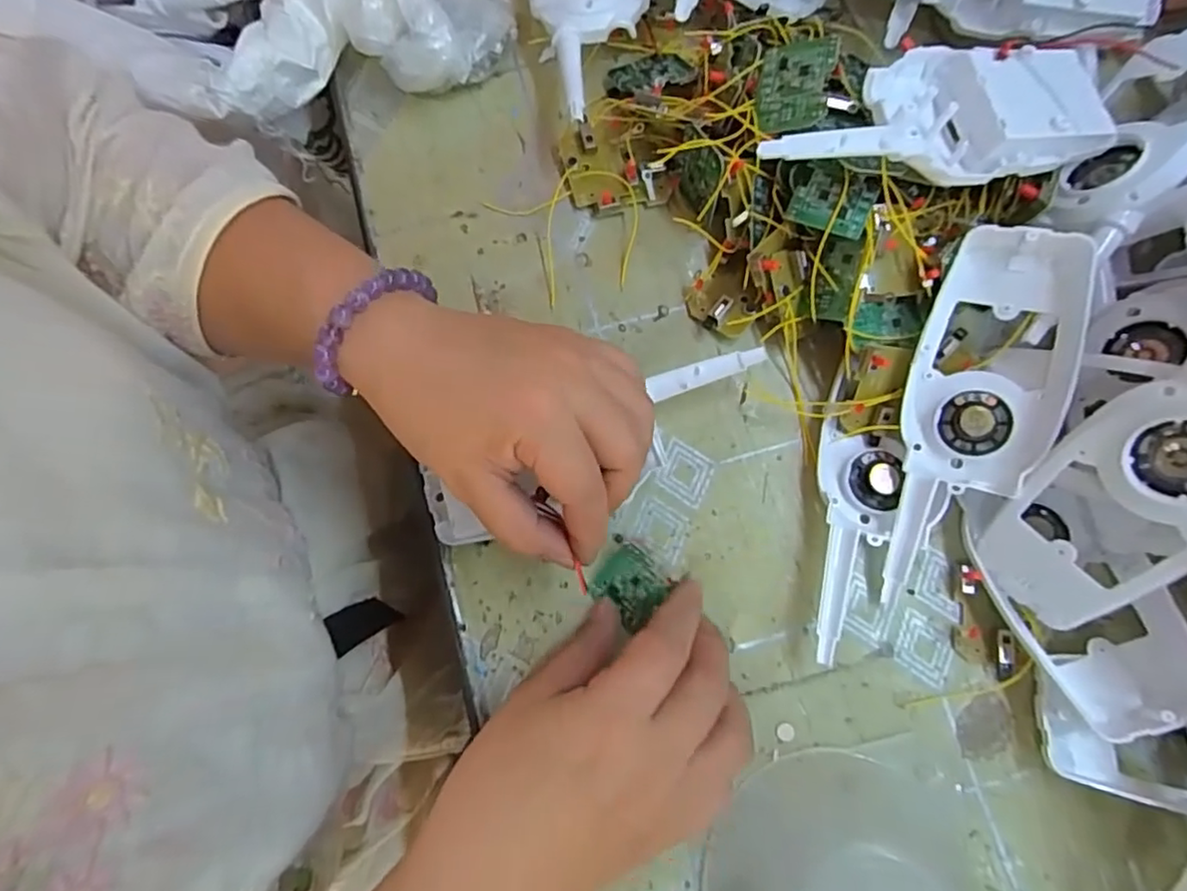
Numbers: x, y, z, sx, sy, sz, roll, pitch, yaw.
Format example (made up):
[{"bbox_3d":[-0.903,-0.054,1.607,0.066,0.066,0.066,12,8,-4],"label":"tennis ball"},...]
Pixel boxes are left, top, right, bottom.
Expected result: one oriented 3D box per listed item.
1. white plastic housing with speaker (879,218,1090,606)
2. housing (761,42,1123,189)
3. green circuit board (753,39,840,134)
[{"bbox_3d":[0.165,-0.012,0.273,0.060,0.028,0.162,19,93,6],"label":"white plastic housing with speaker"},{"bbox_3d":[0.143,-0.142,0.270,0.150,0.032,0.063,-10,78,-1],"label":"housing"},{"bbox_3d":[0.092,-0.166,0.290,0.034,0.004,0.040,14,96,30],"label":"green circuit board"}]

